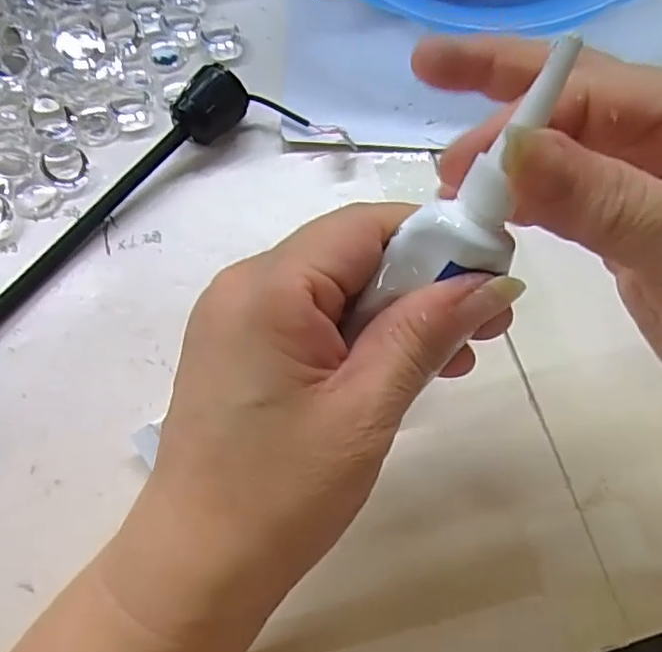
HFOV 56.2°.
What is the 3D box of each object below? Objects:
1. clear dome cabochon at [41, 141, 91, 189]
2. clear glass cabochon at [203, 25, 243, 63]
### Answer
[{"bbox_3d":[-0.124,-0.077,0.289,0.018,0.007,0.022,-1,69,-2],"label":"clear dome cabochon"},{"bbox_3d":[-0.057,-0.148,0.323,0.020,0.006,0.017,-7,69,-5],"label":"clear glass cabochon"}]

